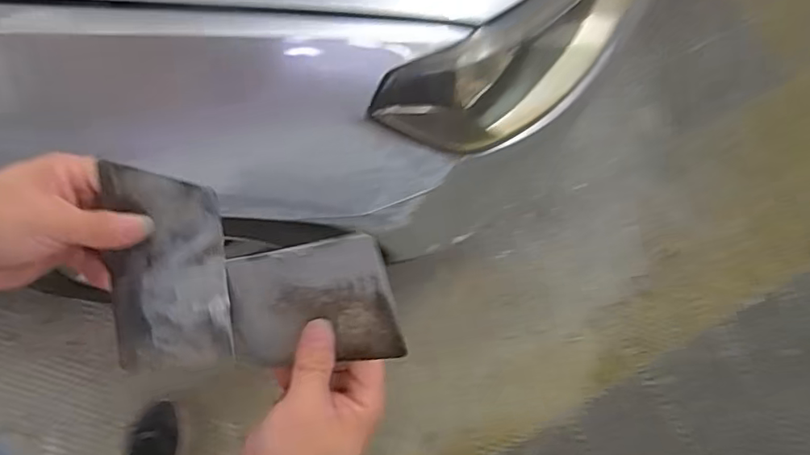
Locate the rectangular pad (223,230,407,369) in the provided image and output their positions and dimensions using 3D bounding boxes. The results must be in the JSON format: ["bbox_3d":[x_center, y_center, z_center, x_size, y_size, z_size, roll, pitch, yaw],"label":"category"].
[{"bbox_3d":[-0.059,0.047,0.335,0.115,0.006,0.072,-10,102,25],"label":"rectangular pad"}]

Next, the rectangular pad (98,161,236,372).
[{"bbox_3d":[-0.150,0.027,0.357,0.076,0.007,0.126,-2,96,4],"label":"rectangular pad"}]

